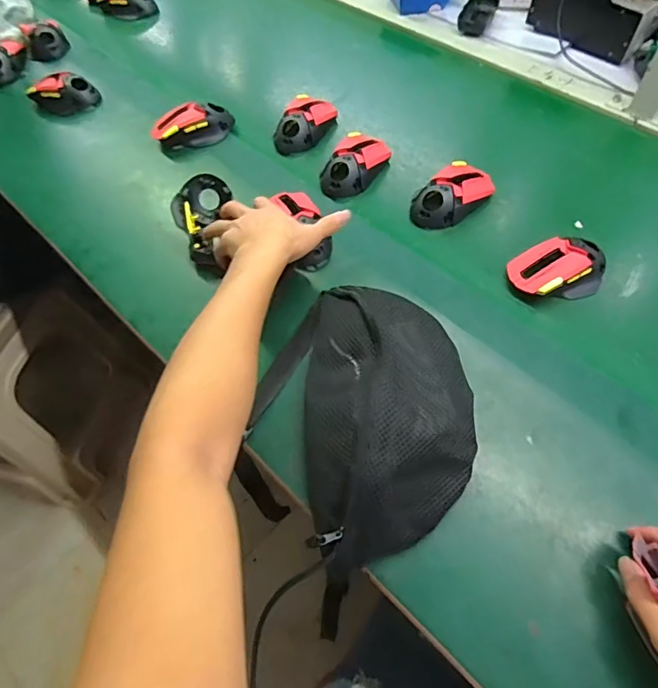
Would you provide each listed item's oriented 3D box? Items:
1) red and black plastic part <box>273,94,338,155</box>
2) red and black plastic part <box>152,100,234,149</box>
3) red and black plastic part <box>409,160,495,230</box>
[{"bbox_3d":[-0.032,-0.325,0.731,0.070,0.048,0.108,22,62,15],"label":"red and black plastic part"},{"bbox_3d":[-0.200,-0.321,0.725,0.113,0.040,0.057,-9,59,-2],"label":"red and black plastic part"},{"bbox_3d":[0.159,-0.192,0.636,0.116,0.043,0.066,-37,64,-18],"label":"red and black plastic part"}]

